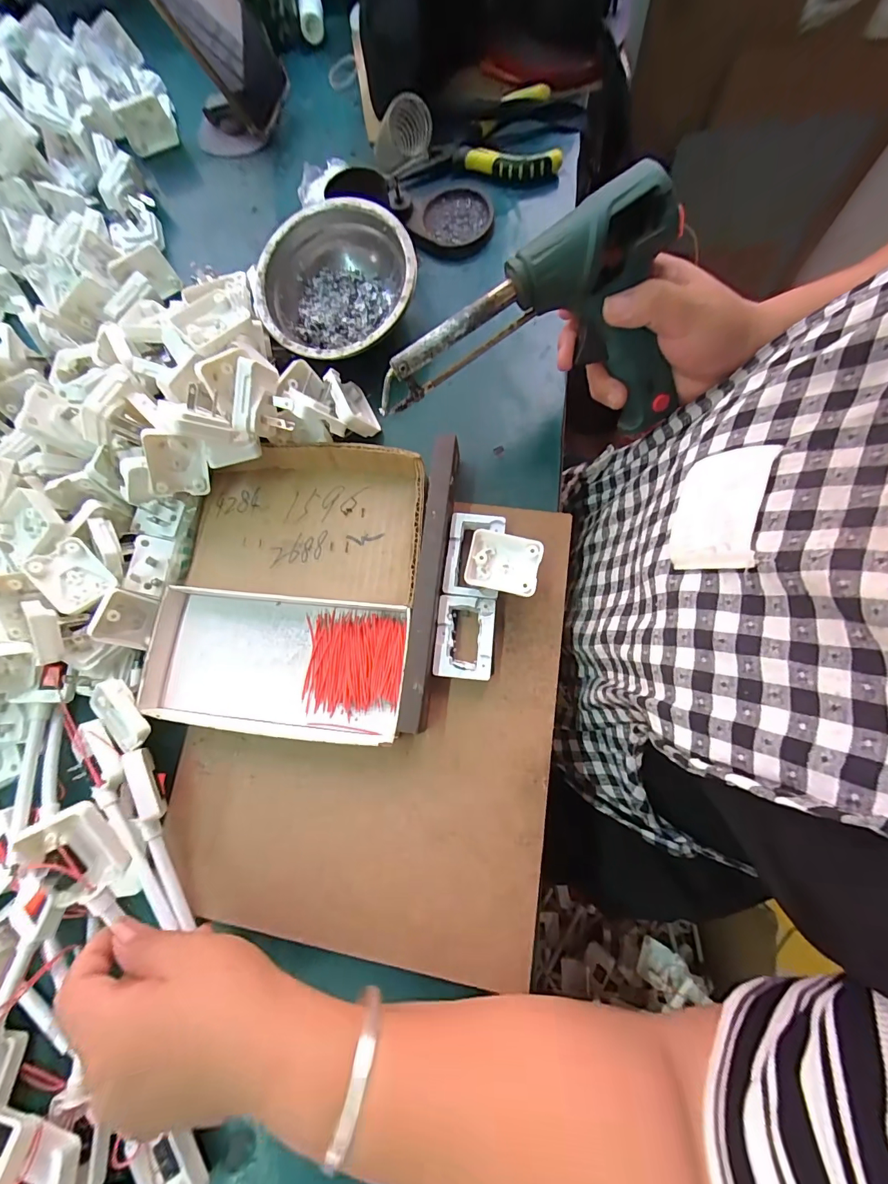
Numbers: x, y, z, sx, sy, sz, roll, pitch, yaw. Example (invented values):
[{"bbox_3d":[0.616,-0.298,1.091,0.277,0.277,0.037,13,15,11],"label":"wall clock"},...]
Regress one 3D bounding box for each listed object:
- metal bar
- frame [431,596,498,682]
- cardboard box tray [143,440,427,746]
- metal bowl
[{"bbox_3d":[-0.010,-0.010,0.303,0.022,0.028,0.205,5,78,6],"label":"metal bar"},{"bbox_3d":[0.014,0.032,0.299,0.039,0.015,0.056,4,78,6],"label":"frame"},{"bbox_3d":[-0.108,-0.007,0.314,0.194,0.036,0.214,7,78,7],"label":"cardboard box tray"},{"bbox_3d":[-0.086,-0.240,0.341,0.122,0.055,0.115,-1,77,5],"label":"metal bowl"}]

